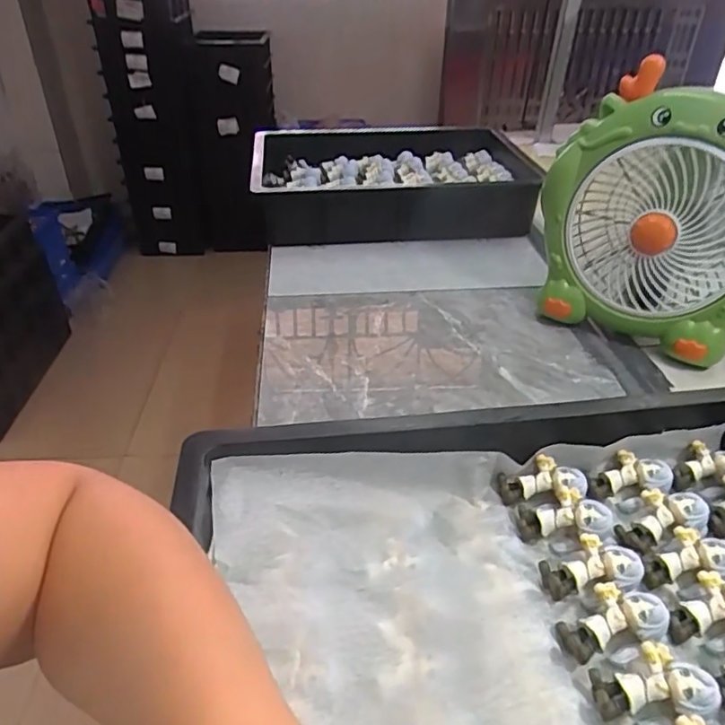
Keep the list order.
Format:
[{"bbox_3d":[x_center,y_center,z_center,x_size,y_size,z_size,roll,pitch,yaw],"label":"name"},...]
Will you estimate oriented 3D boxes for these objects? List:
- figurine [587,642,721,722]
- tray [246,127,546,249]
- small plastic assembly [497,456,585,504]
[{"bbox_3d":[0.156,0.175,0.315,0.061,0.018,0.034,-15,34,11],"label":"figurine"},{"bbox_3d":[0.053,-0.303,0.980,0.453,0.113,0.303,-2,36,-3],"label":"tray"},{"bbox_3d":[0.132,0.087,0.430,0.061,0.014,0.033,-13,35,7],"label":"small plastic assembly"}]

